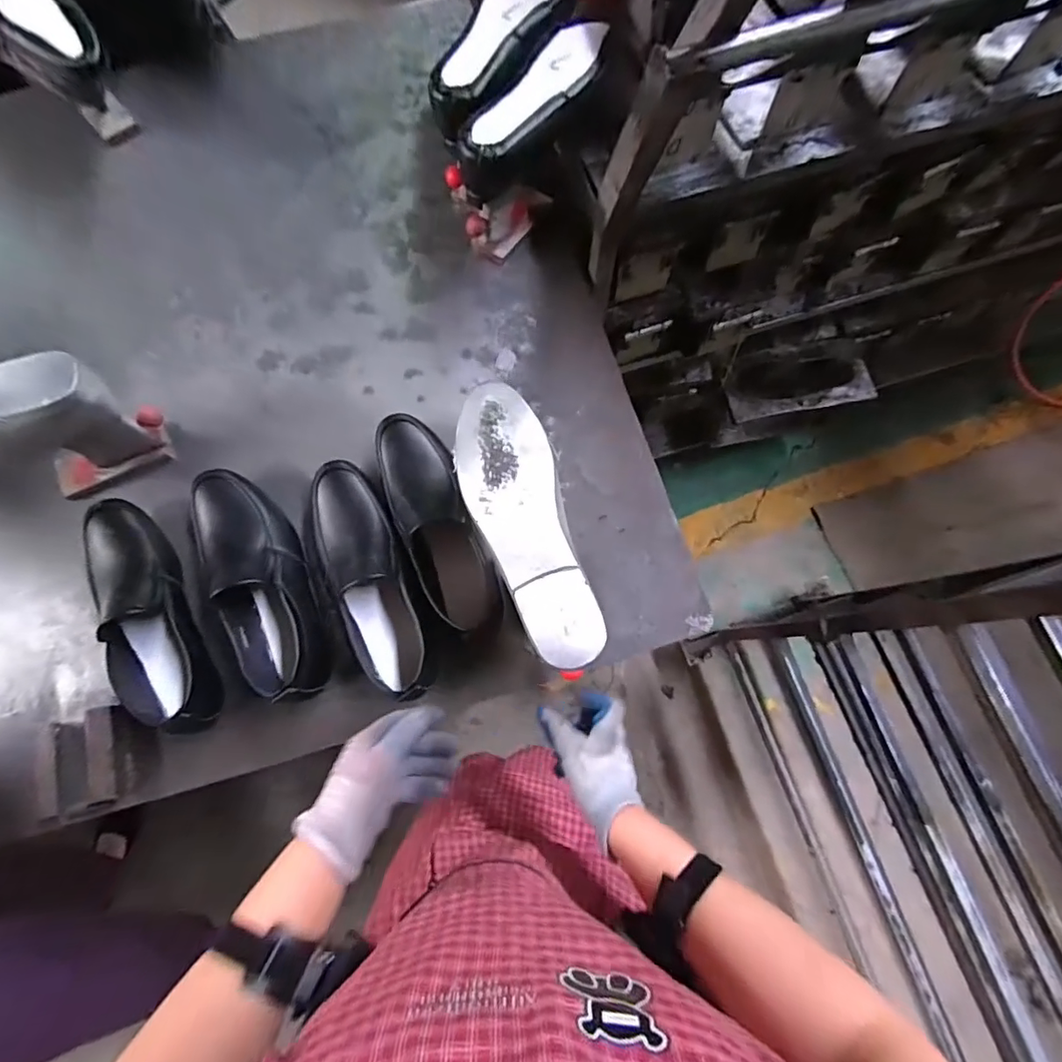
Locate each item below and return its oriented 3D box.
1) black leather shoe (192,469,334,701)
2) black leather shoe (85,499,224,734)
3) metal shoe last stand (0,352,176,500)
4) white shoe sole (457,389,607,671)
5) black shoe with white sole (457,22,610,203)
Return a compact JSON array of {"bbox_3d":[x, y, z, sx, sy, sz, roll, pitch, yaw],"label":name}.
[{"bbox_3d":[-0.327,0.054,0.619,0.104,0.080,0.299,-27,76,-6],"label":"black leather shoe"},{"bbox_3d":[-0.458,0.093,0.611,0.091,0.076,0.298,-25,75,-5],"label":"black leather shoe"},{"bbox_3d":[-0.609,-0.093,0.615,0.275,0.180,0.102,-16,75,-3],"label":"metal shoe last stand"},{"bbox_3d":[-0.009,-0.012,0.499,0.089,0.027,0.284,-16,75,-3],"label":"white shoe sole"},{"bbox_3d":[0.011,-0.536,0.669,0.080,0.069,0.255,38,79,11],"label":"black shoe with white sole"}]

